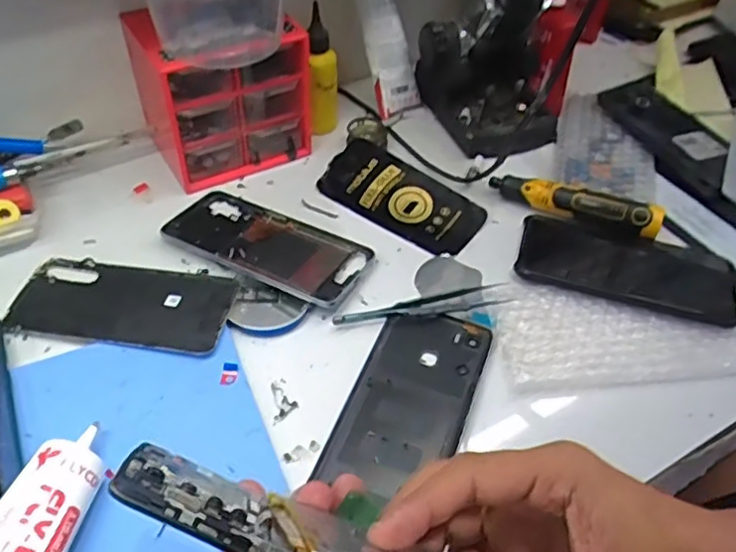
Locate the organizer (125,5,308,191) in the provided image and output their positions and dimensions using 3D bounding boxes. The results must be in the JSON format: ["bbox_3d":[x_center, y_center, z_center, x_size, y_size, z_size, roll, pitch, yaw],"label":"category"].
[{"bbox_3d":[-0.121,-0.159,0.549,0.126,0.122,0.083,-21,50,-22],"label":"organizer"}]

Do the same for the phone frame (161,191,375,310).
[{"bbox_3d":[-0.080,-0.027,0.507,0.165,0.015,0.075,24,51,17],"label":"phone frame"}]

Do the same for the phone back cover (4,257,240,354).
[{"bbox_3d":[-0.176,0.017,0.460,0.155,0.009,0.075,10,48,6],"label":"phone back cover"}]

